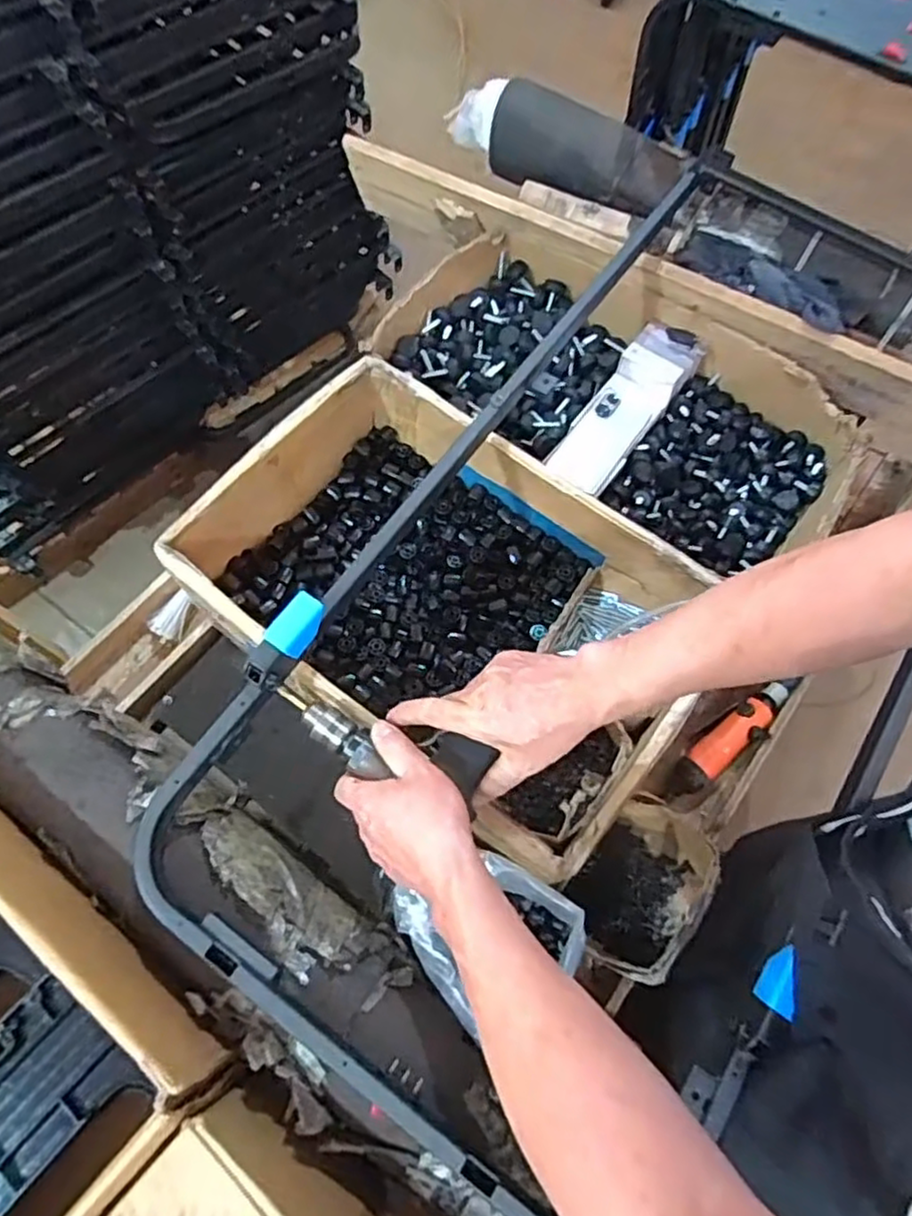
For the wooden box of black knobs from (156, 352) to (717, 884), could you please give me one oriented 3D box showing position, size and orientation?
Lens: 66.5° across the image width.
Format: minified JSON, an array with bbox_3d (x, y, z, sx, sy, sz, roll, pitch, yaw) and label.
[{"bbox_3d":[-0.005,-0.008,0.777,0.513,0.158,0.359,36,71,12],"label":"wooden box of black knobs"}]

